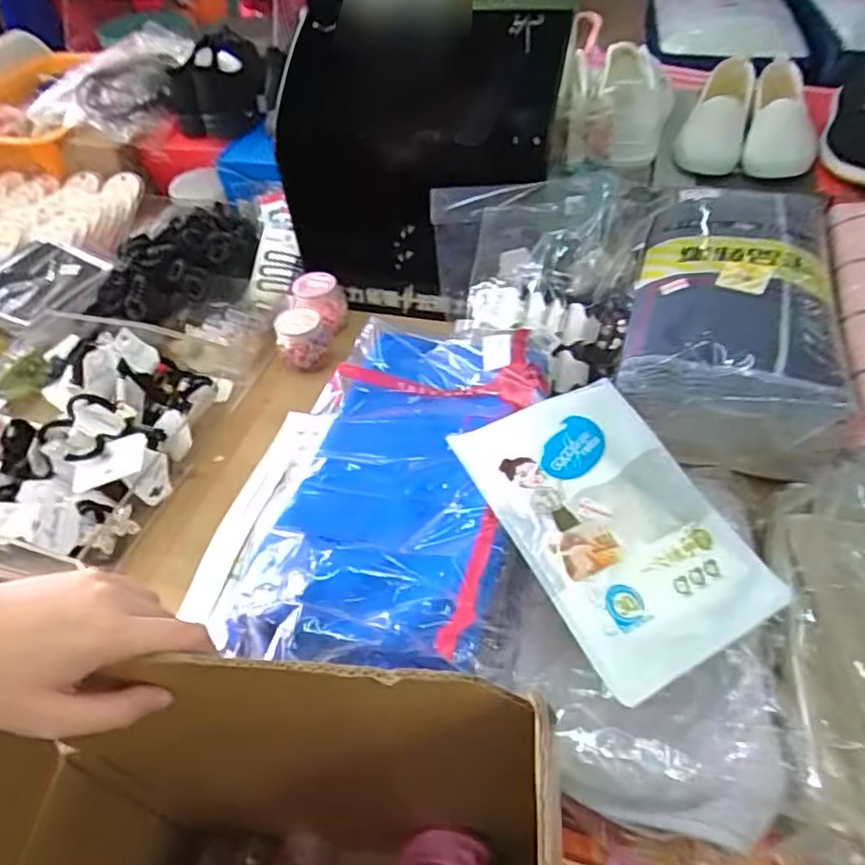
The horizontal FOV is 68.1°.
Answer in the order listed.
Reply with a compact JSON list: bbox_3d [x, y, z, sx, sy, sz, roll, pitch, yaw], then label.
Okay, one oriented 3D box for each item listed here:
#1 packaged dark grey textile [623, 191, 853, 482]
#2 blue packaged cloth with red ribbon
[{"bbox_3d":[0.291,-0.122,0.635,0.170,0.112,0.317,11,50,13],"label":"packaged dark grey textile"},{"bbox_3d":[-0.024,0.022,0.510,0.178,0.073,0.369,7,49,10],"label":"blue packaged cloth with red ribbon"}]

